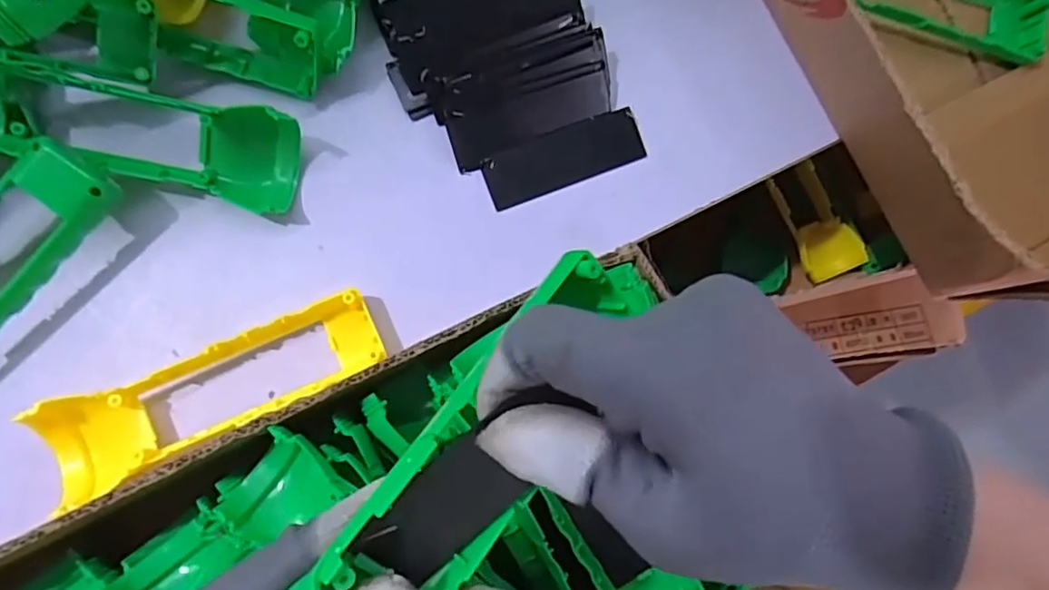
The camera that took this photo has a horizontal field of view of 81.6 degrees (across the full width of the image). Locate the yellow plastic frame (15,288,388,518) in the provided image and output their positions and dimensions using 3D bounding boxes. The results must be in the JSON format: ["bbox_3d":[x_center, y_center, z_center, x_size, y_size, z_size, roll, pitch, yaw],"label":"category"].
[{"bbox_3d":[-0.155,0.048,0.302,0.169,0.027,0.047,-25,86,-9],"label":"yellow plastic frame"}]

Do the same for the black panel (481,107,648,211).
[{"bbox_3d":[0.023,-0.077,0.342,0.090,0.005,0.030,-22,102,-6],"label":"black panel"}]

